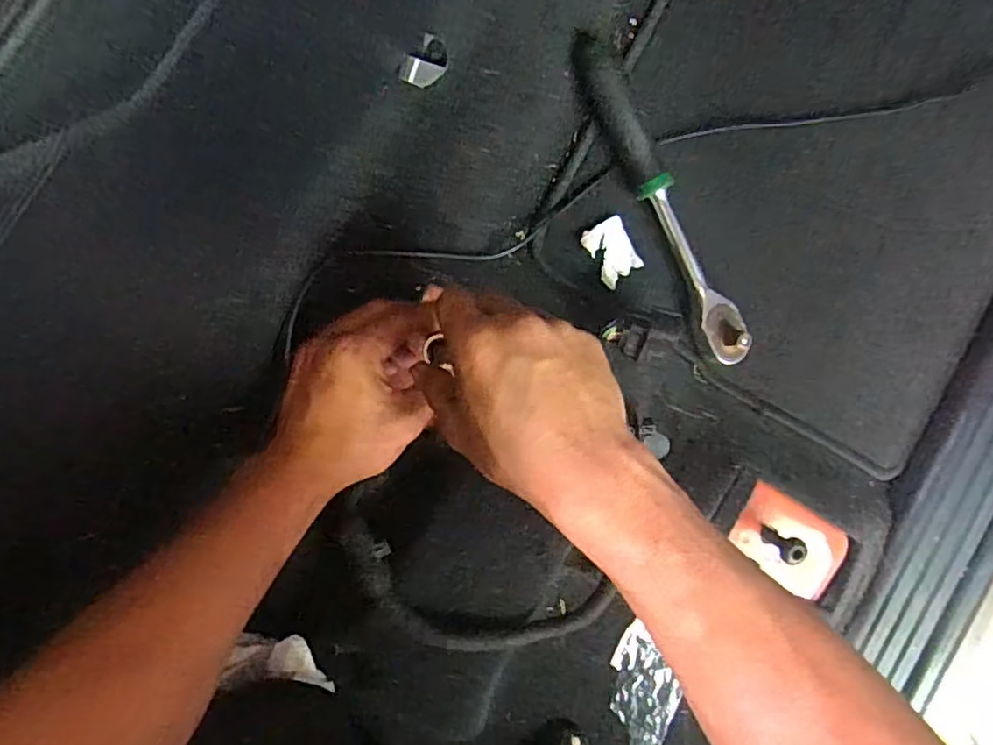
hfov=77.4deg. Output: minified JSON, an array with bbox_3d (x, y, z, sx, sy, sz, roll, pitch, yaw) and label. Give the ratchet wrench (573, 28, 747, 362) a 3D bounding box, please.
[{"bbox_3d":[0.128,-0.130,0.475,0.033,0.033,0.268,-30,93,-7],"label":"ratchet wrench"}]

